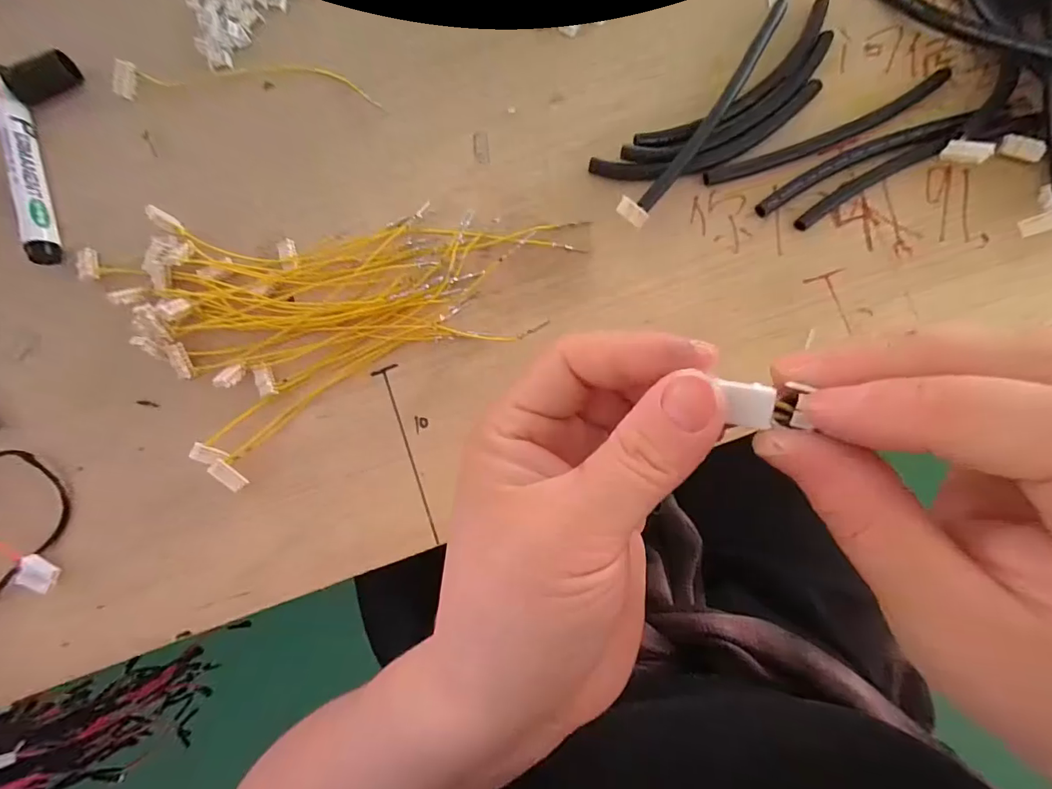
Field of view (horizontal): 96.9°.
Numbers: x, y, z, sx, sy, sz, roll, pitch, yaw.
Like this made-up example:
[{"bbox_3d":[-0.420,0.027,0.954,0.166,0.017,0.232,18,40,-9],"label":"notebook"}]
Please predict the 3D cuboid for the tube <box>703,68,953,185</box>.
[{"bbox_3d":[0.166,-0.144,0.259,0.140,0.007,0.012,-23,84,2],"label":"tube"}]

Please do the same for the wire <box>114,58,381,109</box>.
[{"bbox_3d":[-0.170,-0.189,0.279,0.162,0.015,0.024,2,85,4],"label":"wire"}]

